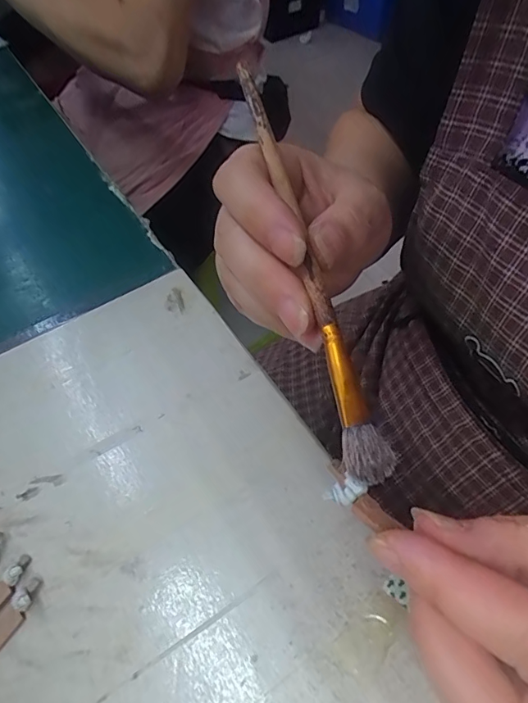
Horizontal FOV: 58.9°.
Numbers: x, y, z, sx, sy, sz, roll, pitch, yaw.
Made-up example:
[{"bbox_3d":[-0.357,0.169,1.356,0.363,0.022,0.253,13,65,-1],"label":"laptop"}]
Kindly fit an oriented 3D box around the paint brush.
[{"bbox_3d":[0.013,-0.039,0.167,0.013,0.005,0.169,-13,71,-5],"label":"paint brush"}]

